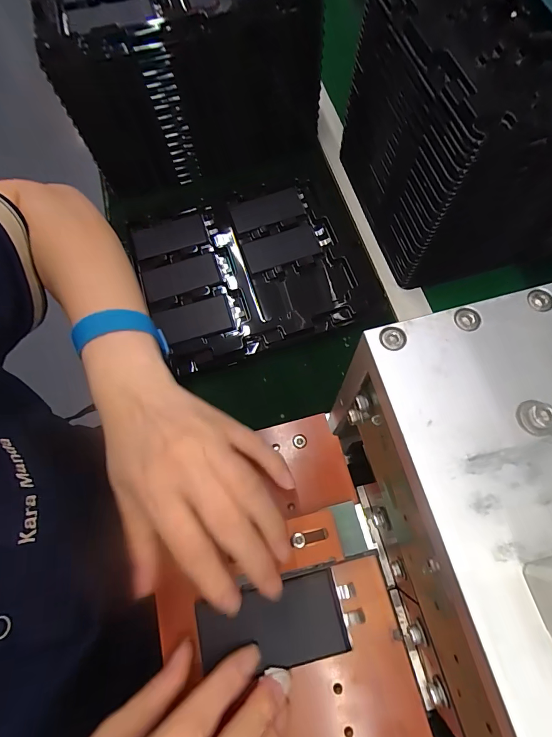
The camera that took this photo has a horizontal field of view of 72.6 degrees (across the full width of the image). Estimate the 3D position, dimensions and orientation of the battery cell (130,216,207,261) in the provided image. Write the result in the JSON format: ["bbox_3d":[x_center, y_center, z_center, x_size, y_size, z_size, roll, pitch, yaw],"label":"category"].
[{"bbox_3d":[-0.126,-0.157,0.444,0.083,0.010,0.040,-16,70,-3],"label":"battery cell"}]

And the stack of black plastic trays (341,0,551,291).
[{"bbox_3d":[0.240,-0.255,0.386,0.275,0.192,0.221,-15,70,-3],"label":"stack of black plastic trays"}]

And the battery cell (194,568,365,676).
[{"bbox_3d":[0.002,0.151,0.223,0.095,0.005,0.042,-10,70,-2],"label":"battery cell"}]

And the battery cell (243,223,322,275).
[{"bbox_3d":[0.007,-0.139,0.435,0.085,0.011,0.044,-18,70,-4],"label":"battery cell"}]

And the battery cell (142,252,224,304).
[{"bbox_3d":[-0.106,-0.104,0.423,0.084,0.005,0.043,-16,70,-3],"label":"battery cell"}]

